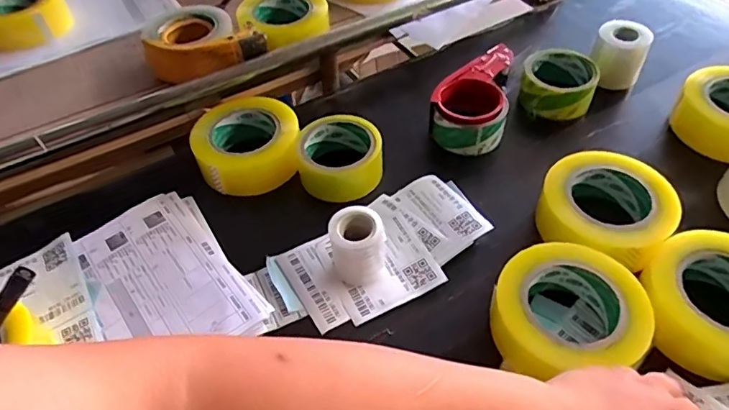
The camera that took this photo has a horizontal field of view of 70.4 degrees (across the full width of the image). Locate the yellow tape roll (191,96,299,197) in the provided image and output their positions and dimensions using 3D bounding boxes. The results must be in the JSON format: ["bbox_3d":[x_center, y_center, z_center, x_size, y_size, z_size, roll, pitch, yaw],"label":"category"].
[{"bbox_3d":[-0.140,-0.077,0.622,0.117,0.052,0.127,-8,49,-3],"label":"yellow tape roll"}]

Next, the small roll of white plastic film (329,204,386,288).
[{"bbox_3d":[-0.005,0.040,0.499,0.046,0.065,0.049,-2,49,2],"label":"small roll of white plastic film"}]

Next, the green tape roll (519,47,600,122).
[{"bbox_3d":[0.250,-0.156,0.668,0.089,0.048,0.100,13,51,15],"label":"green tape roll"}]

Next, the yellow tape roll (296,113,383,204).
[{"bbox_3d":[-0.027,-0.049,0.598,0.097,0.051,0.116,-10,49,-5],"label":"yellow tape roll"}]

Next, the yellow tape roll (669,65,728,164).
[{"bbox_3d":[0.432,-0.107,0.609,0.109,0.051,0.124,-26,52,-17],"label":"yellow tape roll"}]

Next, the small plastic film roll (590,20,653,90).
[{"bbox_3d":[0.336,-0.197,0.682,0.062,0.066,0.057,21,54,21],"label":"small plastic film roll"}]

